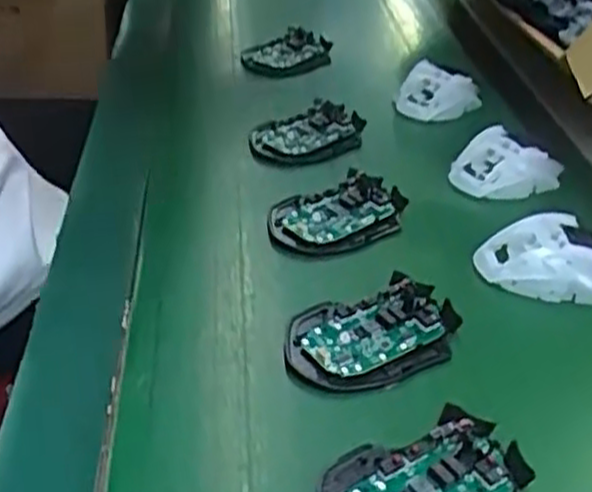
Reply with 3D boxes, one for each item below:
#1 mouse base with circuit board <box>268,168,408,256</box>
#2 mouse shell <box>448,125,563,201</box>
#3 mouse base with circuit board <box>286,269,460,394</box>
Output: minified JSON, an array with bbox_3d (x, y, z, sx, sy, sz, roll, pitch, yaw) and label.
[{"bbox_3d":[0.035,-0.024,0.608,0.117,0.022,0.065,-18,41,-33],"label":"mouse base with circuit board"},{"bbox_3d":[0.184,-0.074,0.690,0.090,0.032,0.066,-18,41,-33],"label":"mouse shell"},{"bbox_3d":[0.049,0.052,0.491,0.113,0.019,0.069,-11,37,-25],"label":"mouse base with circuit board"}]

